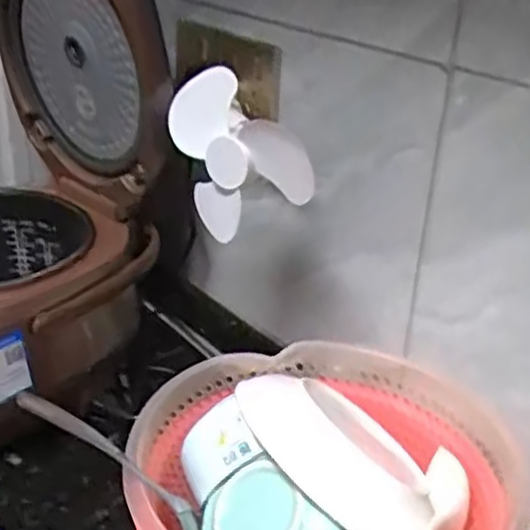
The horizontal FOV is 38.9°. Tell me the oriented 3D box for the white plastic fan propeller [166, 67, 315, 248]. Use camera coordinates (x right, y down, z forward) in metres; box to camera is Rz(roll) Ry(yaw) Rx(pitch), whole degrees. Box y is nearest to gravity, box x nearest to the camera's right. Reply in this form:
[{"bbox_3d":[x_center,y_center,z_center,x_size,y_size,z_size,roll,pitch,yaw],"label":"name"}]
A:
[{"bbox_3d":[-0.022,-0.084,0.591,0.052,0.113,0.126,-19,36,-35],"label":"white plastic fan propeller"}]

